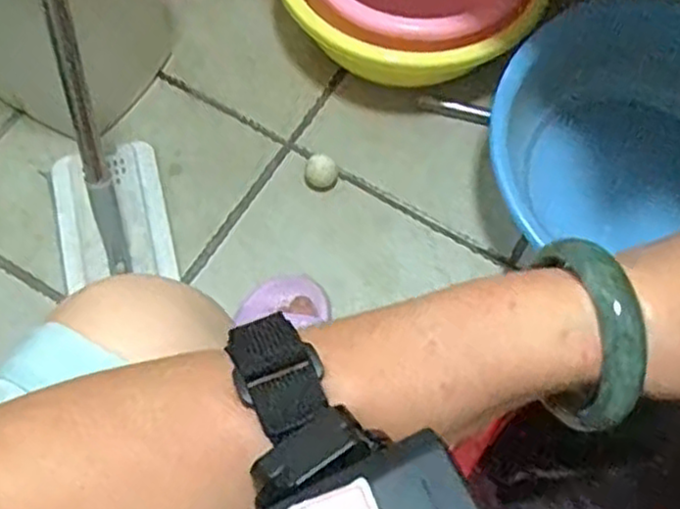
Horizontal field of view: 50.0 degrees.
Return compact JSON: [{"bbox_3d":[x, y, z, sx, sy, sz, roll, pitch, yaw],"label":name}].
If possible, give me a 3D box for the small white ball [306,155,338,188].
[{"bbox_3d":[-0.021,-0.095,0.850,0.036,0.033,0.031,-3,65,-2],"label":"small white ball"}]

